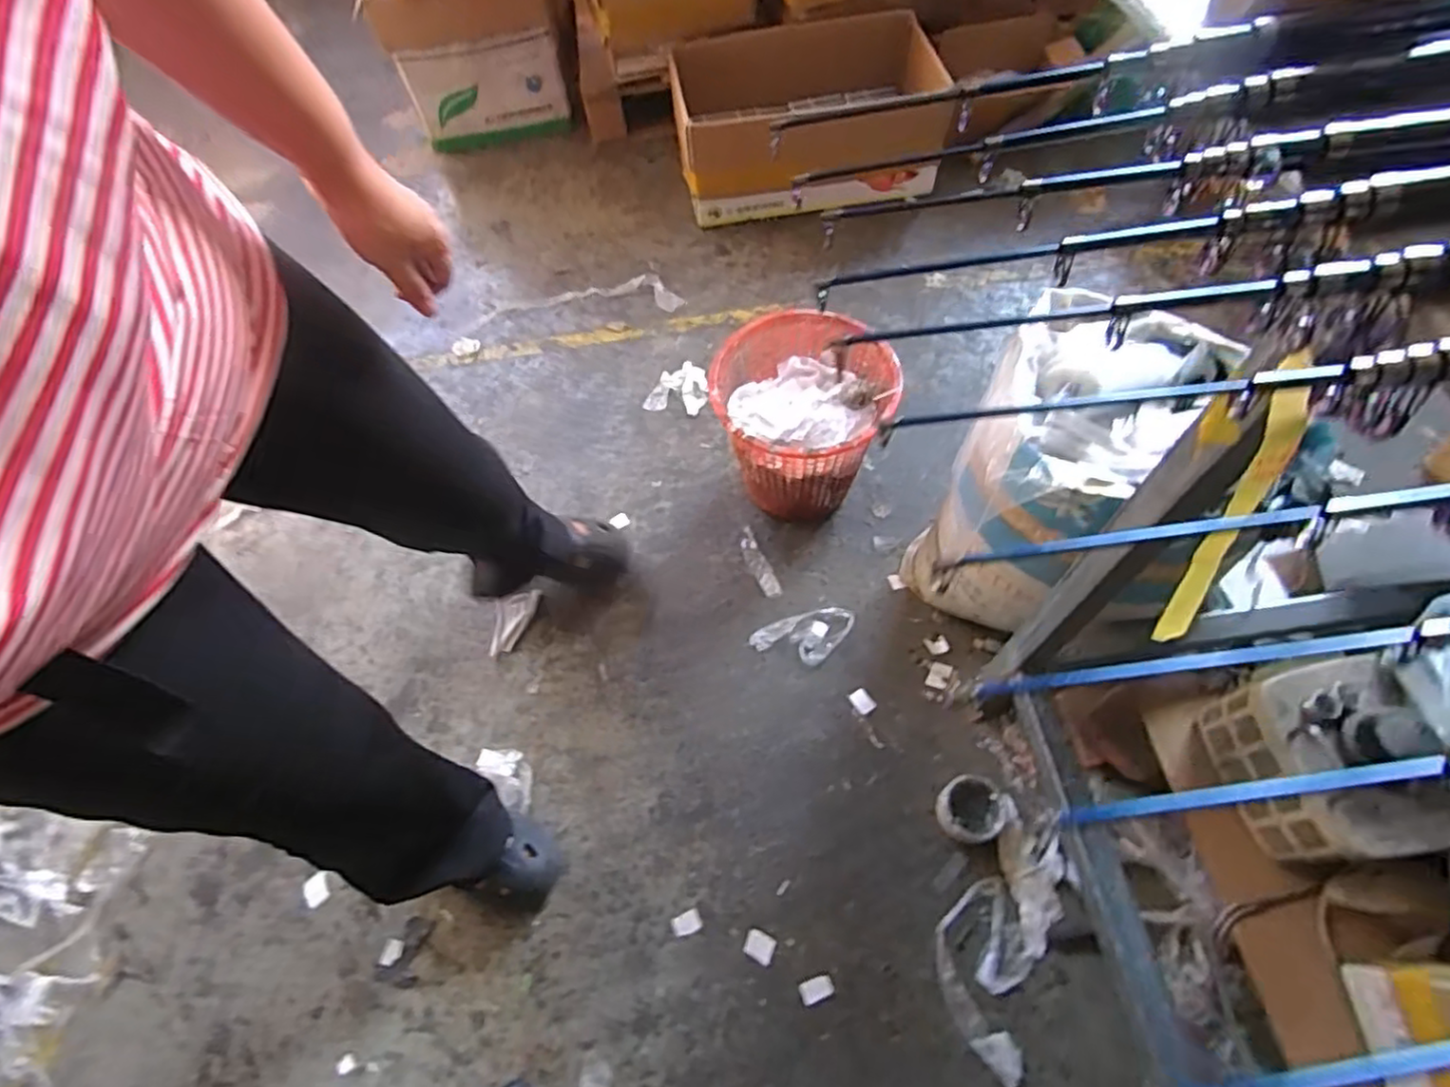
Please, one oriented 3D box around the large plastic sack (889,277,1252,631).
[{"bbox_3d":[0.438,-0.097,0.951,0.201,0.431,0.334,36,69,20],"label":"large plastic sack"}]

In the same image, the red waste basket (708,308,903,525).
[{"bbox_3d":[0.122,-0.191,1.127,0.266,0.264,0.268,-2,61,3],"label":"red waste basket"}]

